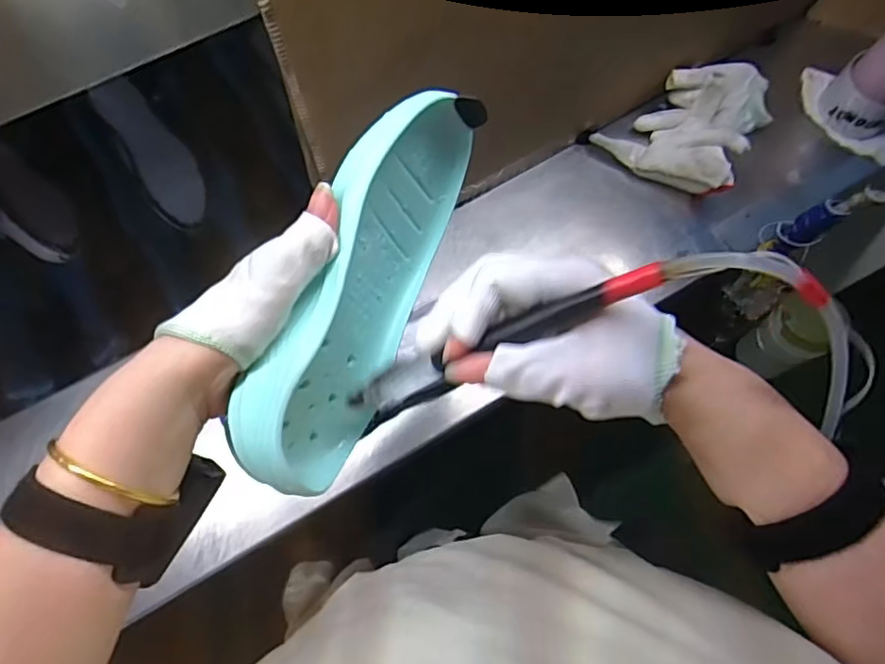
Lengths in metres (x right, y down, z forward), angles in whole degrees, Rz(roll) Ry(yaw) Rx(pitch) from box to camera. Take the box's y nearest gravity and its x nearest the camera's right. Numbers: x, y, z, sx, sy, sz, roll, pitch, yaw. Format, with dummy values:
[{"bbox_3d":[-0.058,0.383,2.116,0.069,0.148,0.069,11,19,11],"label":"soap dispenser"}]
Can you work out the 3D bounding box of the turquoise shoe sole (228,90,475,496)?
[{"bbox_3d":[-0.043,-0.029,0.329,0.048,0.091,0.220,17,77,26],"label":"turquoise shoe sole"}]

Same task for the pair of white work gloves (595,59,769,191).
[{"bbox_3d":[0.288,-0.250,0.688,0.145,0.064,0.180,34,74,9],"label":"pair of white work gloves"}]

